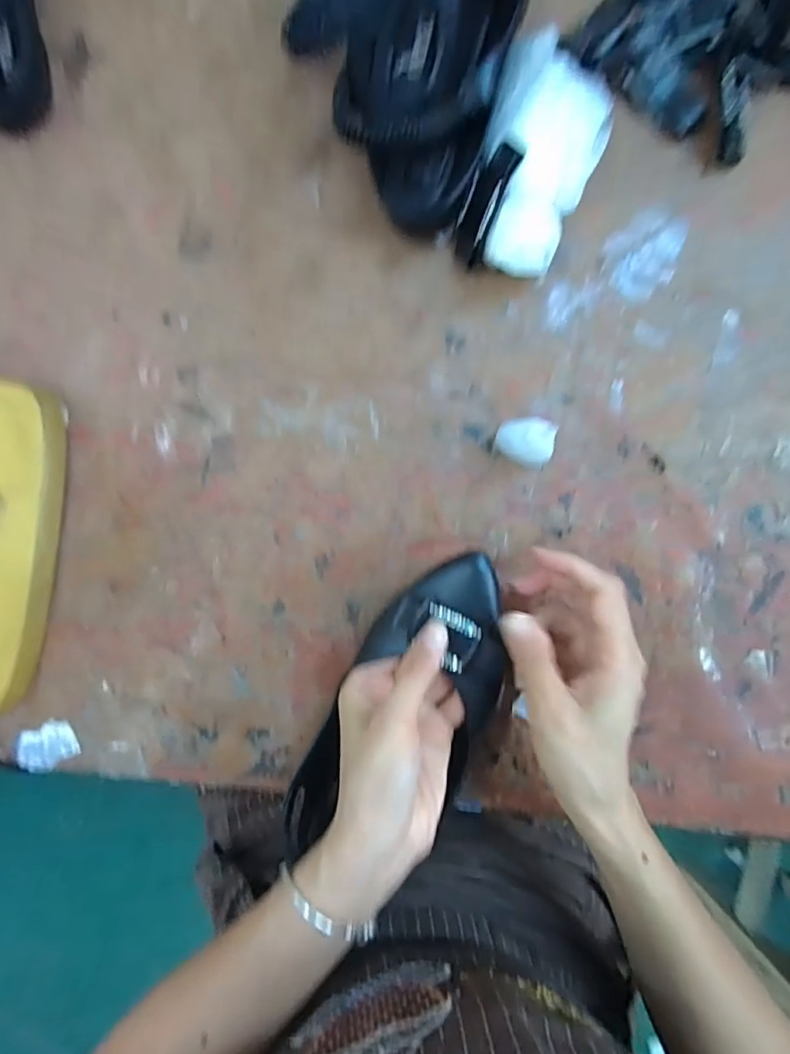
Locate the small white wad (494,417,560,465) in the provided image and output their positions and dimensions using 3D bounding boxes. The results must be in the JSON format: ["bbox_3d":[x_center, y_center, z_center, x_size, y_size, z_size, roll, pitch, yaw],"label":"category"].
[{"bbox_3d":[0.081,-0.055,0.342,0.033,0.024,0.027,11,93,0],"label":"small white wad"}]

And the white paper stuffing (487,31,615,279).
[{"bbox_3d":[0.087,-0.221,0.322,0.065,0.047,0.135,16,93,0],"label":"white paper stuffing"}]

